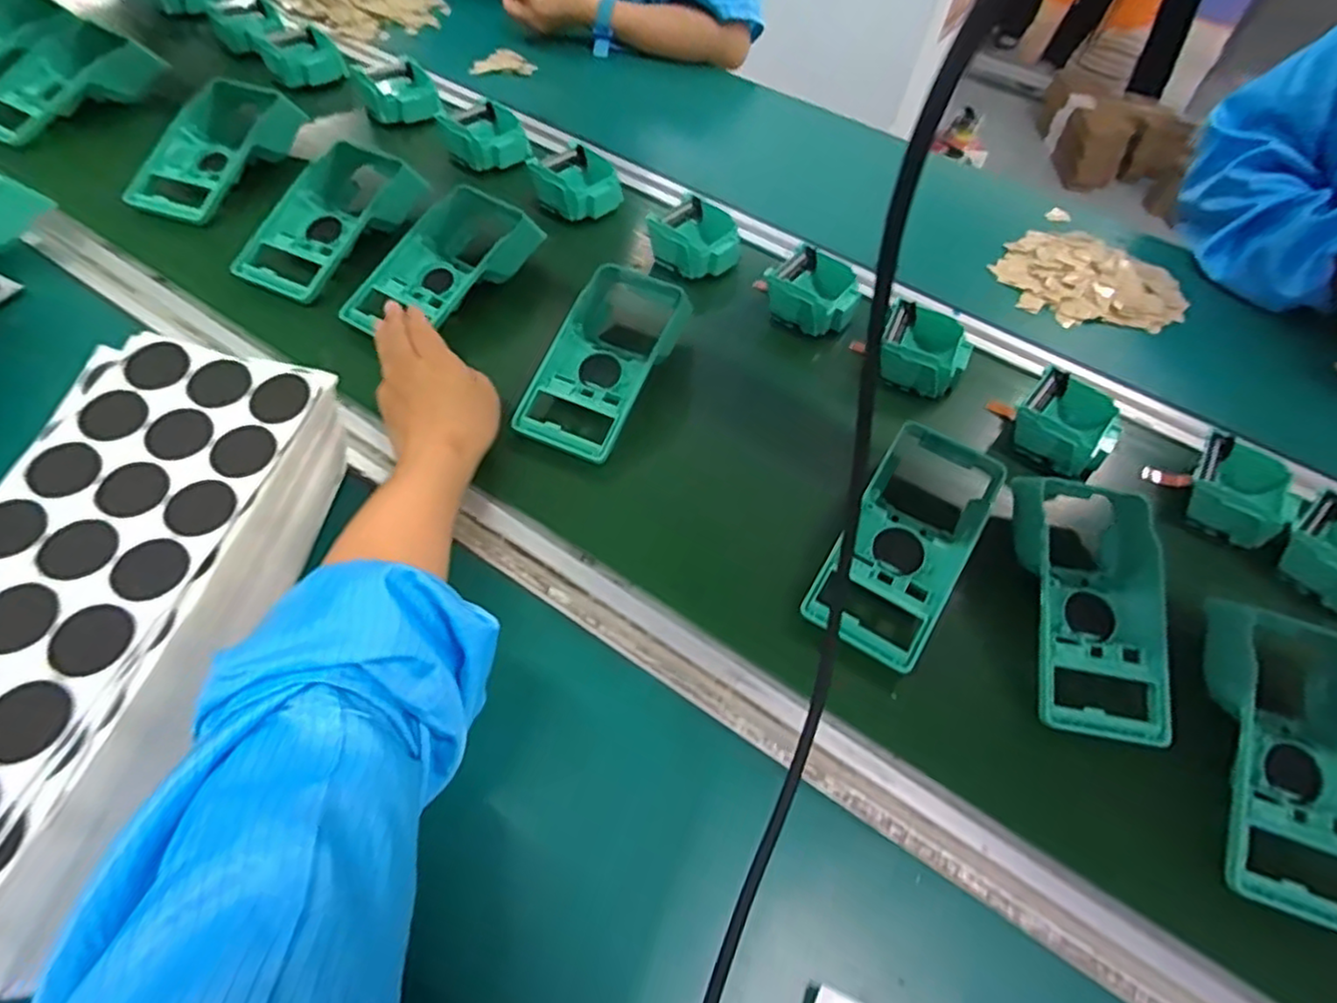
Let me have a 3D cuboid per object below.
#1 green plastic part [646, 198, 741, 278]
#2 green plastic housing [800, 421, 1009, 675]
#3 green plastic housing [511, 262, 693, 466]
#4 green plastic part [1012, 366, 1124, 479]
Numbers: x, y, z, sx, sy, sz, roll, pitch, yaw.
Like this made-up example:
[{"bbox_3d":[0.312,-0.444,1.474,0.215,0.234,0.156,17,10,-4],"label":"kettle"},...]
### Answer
[{"bbox_3d":[0.027,-0.263,0.669,0.090,0.034,0.081,36,59,19],"label":"green plastic part"},{"bbox_3d":[0.175,0.020,0.479,0.084,0.048,0.201,29,57,15],"label":"green plastic housing"},{"bbox_3d":[-0.050,-0.117,0.547,0.088,0.053,0.176,21,56,9],"label":"green plastic housing"},{"bbox_3d":[0.338,-0.065,0.568,0.093,0.041,0.083,-37,65,-26],"label":"green plastic part"}]

